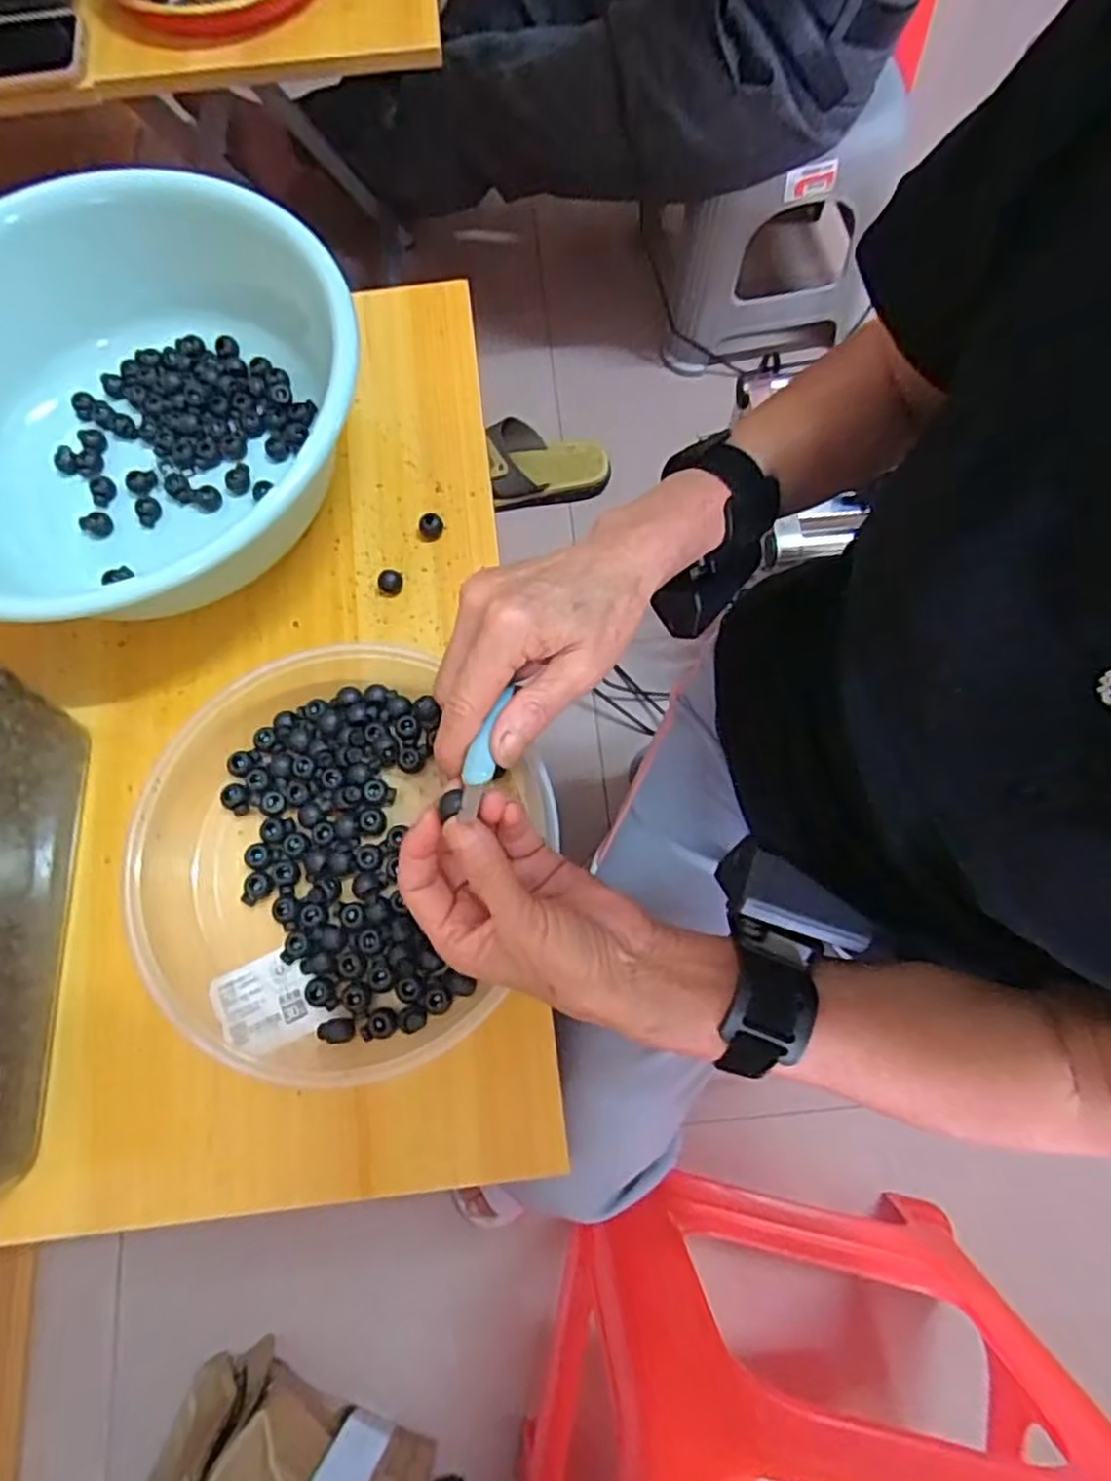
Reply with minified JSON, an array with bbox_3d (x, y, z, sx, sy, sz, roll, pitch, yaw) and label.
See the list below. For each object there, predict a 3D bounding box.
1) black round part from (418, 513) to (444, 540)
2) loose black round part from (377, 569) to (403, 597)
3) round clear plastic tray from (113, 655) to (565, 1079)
[{"bbox_3d":[-0.082,-0.141,0.476,0.016,0.012,0.016,0,73,1],"label":"black round part"},{"bbox_3d":[-0.106,-0.101,0.464,0.015,0.012,0.015,0,73,1],"label":"loose black round part"},{"bbox_3d":[-0.121,0.062,0.402,0.217,0.040,0.224,0,73,1],"label":"round clear plastic tray"}]

